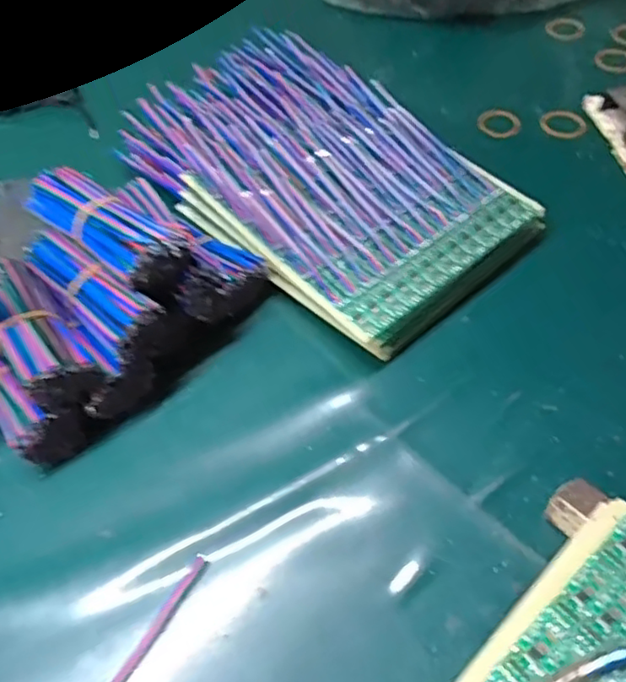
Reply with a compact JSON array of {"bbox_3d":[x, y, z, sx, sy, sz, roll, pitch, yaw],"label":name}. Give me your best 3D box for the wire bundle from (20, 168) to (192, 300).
[{"bbox_3d":[-0.122,-0.066,0.371,0.103,0.031,0.038,28,59,22],"label":"wire bundle"}]

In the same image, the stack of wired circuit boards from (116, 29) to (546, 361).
[{"bbox_3d":[0.000,-0.126,0.467,0.170,0.044,0.291,-38,59,-23],"label":"stack of wired circuit boards"}]

